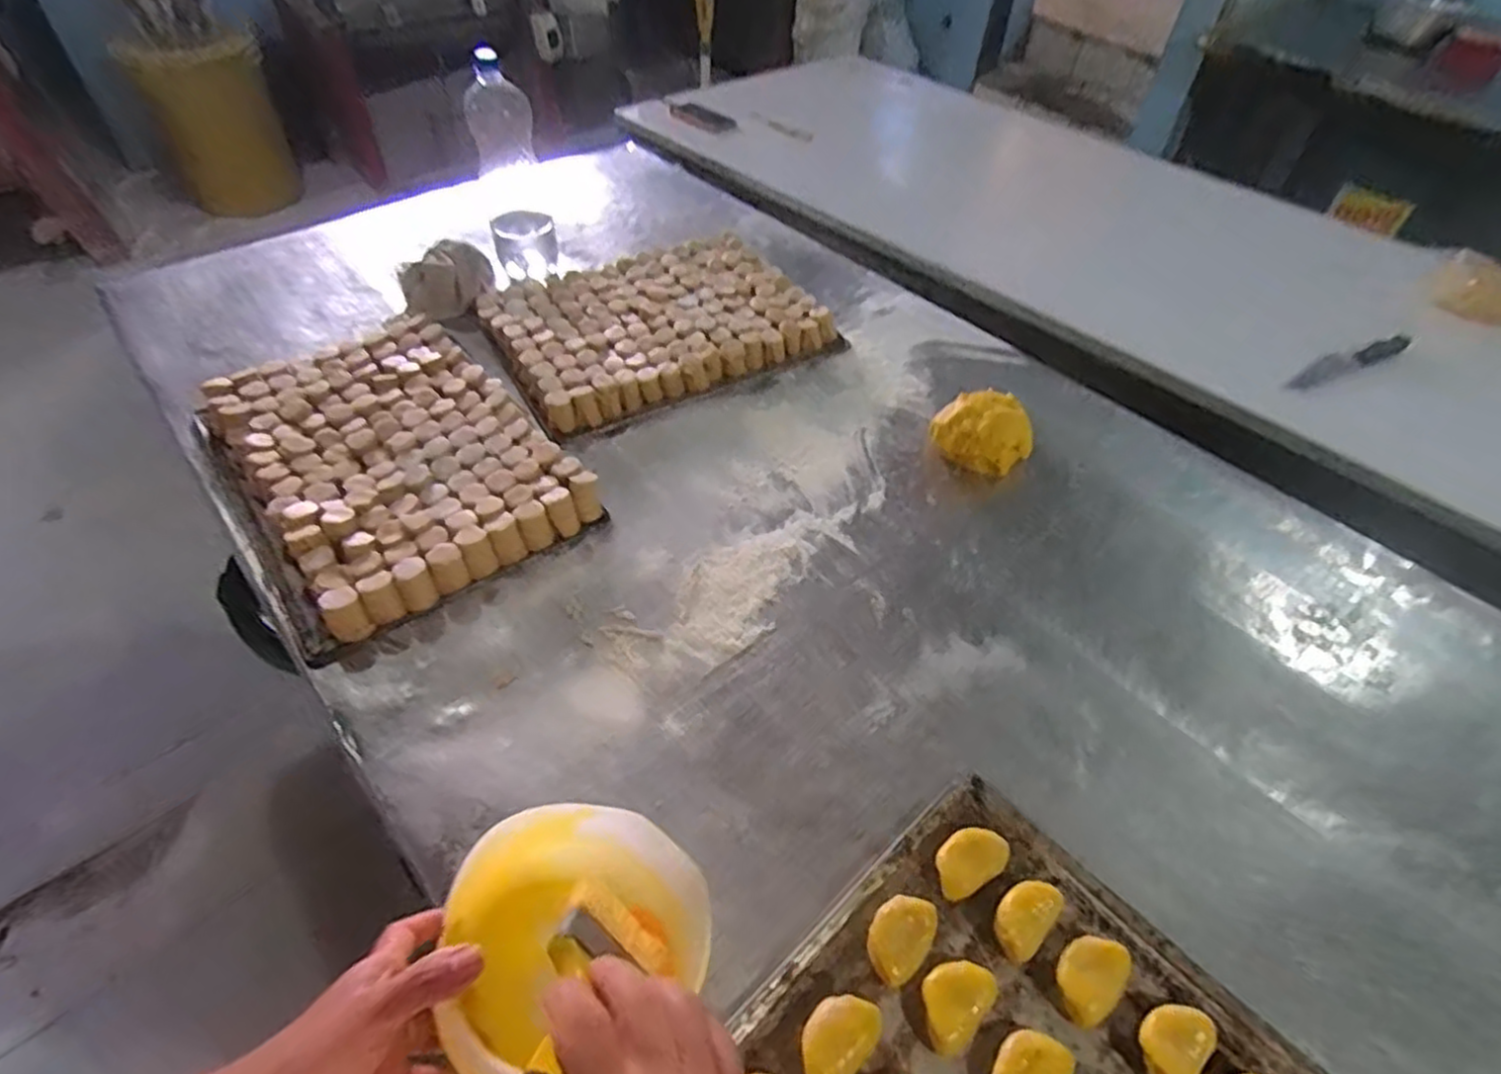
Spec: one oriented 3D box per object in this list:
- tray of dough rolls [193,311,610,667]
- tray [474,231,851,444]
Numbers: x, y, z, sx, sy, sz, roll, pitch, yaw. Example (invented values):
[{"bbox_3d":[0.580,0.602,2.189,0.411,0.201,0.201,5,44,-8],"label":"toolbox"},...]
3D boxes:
[{"bbox_3d":[-0.427,-0.092,0.871,0.326,0.069,0.445,-32,56,-25],"label":"tray of dough rolls"},{"bbox_3d":[-0.141,-0.315,1.082,0.444,0.061,0.345,-24,53,-20],"label":"tray"}]

